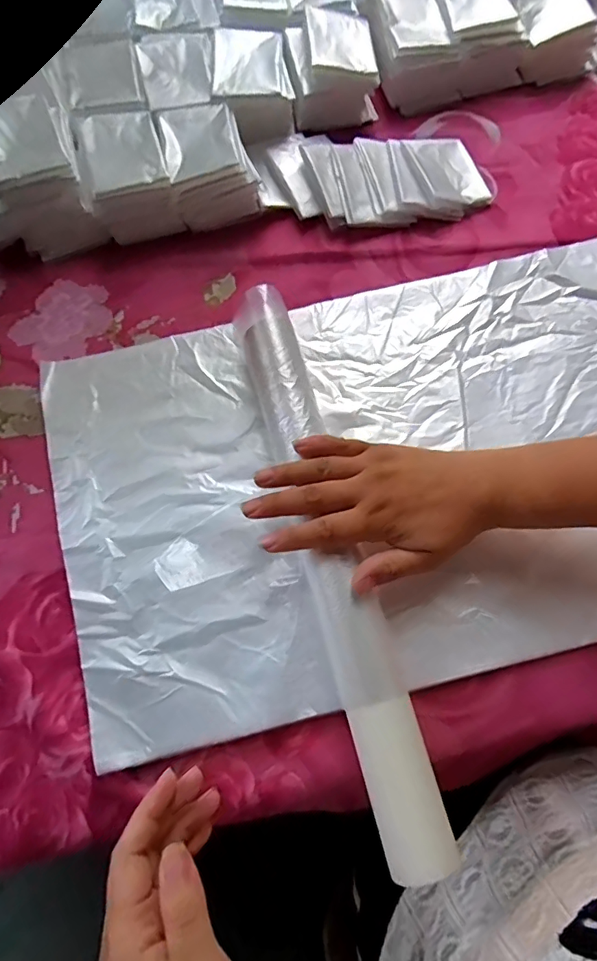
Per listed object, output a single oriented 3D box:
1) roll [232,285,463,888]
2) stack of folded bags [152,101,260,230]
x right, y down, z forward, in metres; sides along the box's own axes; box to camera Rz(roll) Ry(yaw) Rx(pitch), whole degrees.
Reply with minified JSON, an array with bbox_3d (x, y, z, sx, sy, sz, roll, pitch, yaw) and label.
[{"bbox_3d":[0.018,0.038,0.334,0.043,0.030,0.386,-15,73,-3],"label":"roll"},{"bbox_3d":[-0.080,-0.286,0.444,0.076,0.047,0.091,-14,71,-3],"label":"stack of folded bags"}]

